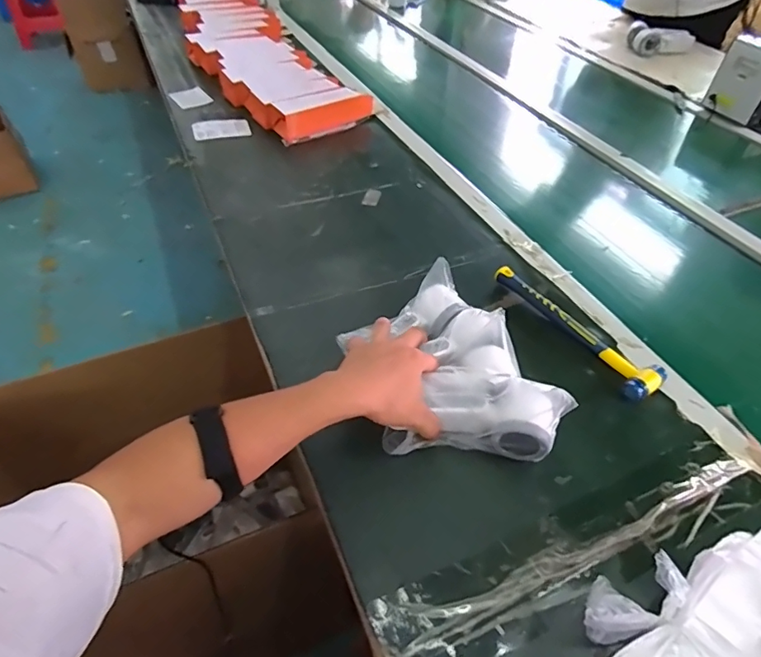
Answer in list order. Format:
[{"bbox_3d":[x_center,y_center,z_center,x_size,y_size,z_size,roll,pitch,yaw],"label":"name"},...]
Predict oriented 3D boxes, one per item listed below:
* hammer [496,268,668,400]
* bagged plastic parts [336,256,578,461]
[{"bbox_3d":[0.239,-0.003,0.625,0.058,0.022,0.244,-27,53,-24],"label":"hammer"},{"bbox_3d":[0.066,0.044,0.527,0.155,0.086,0.235,-18,50,-17],"label":"bagged plastic parts"}]

